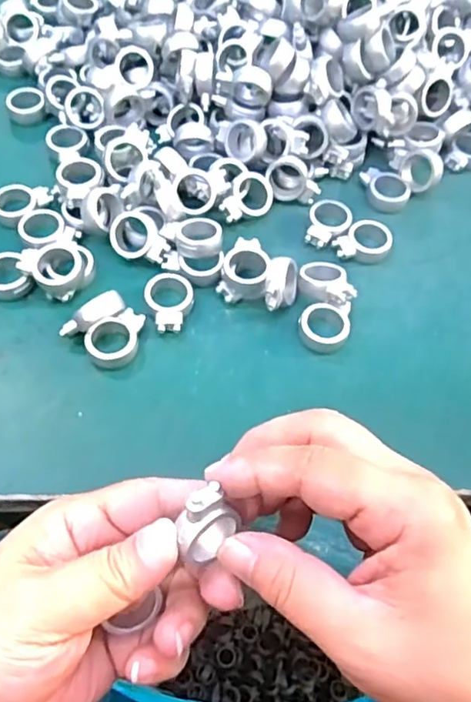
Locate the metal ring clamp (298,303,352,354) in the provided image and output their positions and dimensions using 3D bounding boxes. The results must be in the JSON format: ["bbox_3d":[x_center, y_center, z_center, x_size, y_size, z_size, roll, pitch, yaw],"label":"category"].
[{"bbox_3d":[0.047,-0.013,0.317,0.028,0.010,0.027,2,59,-3],"label":"metal ring clamp"}]

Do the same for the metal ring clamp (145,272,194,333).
[{"bbox_3d":[-0.035,-0.026,0.321,0.025,0.009,0.035,-6,60,-8],"label":"metal ring clamp"}]

